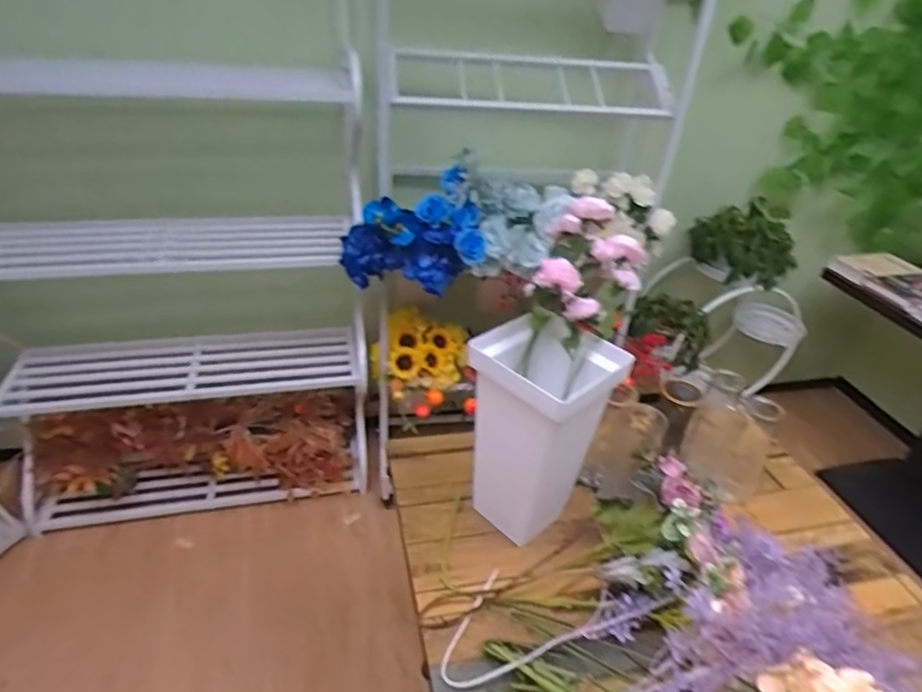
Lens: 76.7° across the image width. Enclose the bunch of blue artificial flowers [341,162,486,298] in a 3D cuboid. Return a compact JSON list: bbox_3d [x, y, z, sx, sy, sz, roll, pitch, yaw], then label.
[{"bbox_3d":[-0.097,-0.258,1.344,0.307,0.238,0.155,-13,37,-25],"label":"bunch of blue artificial flowers"}]

